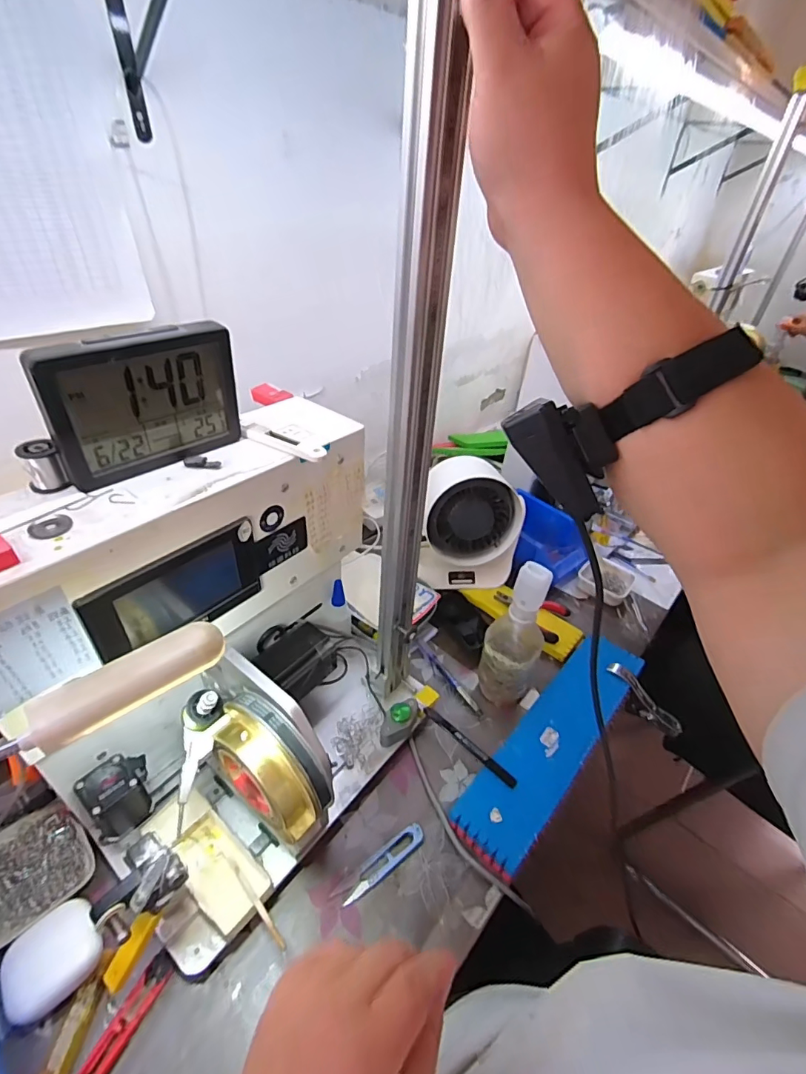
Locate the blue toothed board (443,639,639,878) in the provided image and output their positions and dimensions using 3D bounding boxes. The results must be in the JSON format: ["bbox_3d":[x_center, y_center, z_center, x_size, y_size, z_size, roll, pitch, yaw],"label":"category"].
[{"bbox_3d":[0.187,0.239,0.580,0.078,0.022,0.334,30,46,31],"label":"blue toothed board"}]

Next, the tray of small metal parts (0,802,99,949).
[{"bbox_3d":[-0.346,0.308,0.440,0.098,0.028,0.103,-26,48,-34],"label":"tray of small metal parts"}]

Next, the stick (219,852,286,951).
[{"bbox_3d":[-0.134,0.316,0.423,0.007,0.007,0.108,-29,37,-36],"label":"stick"}]

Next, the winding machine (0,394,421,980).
[{"bbox_3d":[-0.136,0.109,0.442,0.240,0.338,0.337,28,44,26],"label":"winding machine"}]

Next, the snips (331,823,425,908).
[{"bbox_3d":[-0.021,0.325,0.477,0.097,0.016,0.021,-22,46,-31],"label":"snips"}]

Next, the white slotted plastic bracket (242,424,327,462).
[{"bbox_3d":[-0.105,-0.082,0.418,0.083,0.007,0.019,22,41,19],"label":"white slotted plastic bracket"}]

